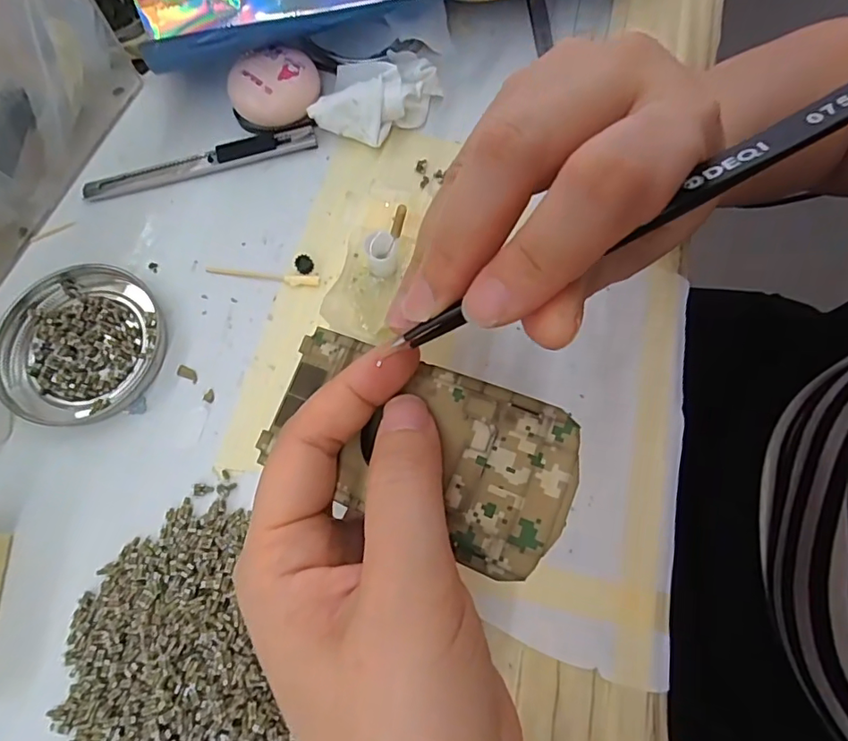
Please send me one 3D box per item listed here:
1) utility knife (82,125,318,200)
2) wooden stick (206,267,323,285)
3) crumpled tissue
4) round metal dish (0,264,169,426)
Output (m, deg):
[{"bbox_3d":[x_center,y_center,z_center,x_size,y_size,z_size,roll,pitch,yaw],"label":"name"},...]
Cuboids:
[{"bbox_3d":[-0.121,-0.112,0.280,0.125,0.006,0.016,-15,73,-3],"label":"utility knife"},{"bbox_3d":[-0.082,-0.048,0.261,0.059,0.004,0.006,7,73,3],"label":"wooden stick"},{"bbox_3d":[-0.025,-0.155,0.283,0.058,0.019,0.061,18,74,7],"label":"crumpled tissue"},{"bbox_3d":[-0.167,-0.015,0.249,0.078,0.010,0.080,0,72,1],"label":"round metal dish"}]

